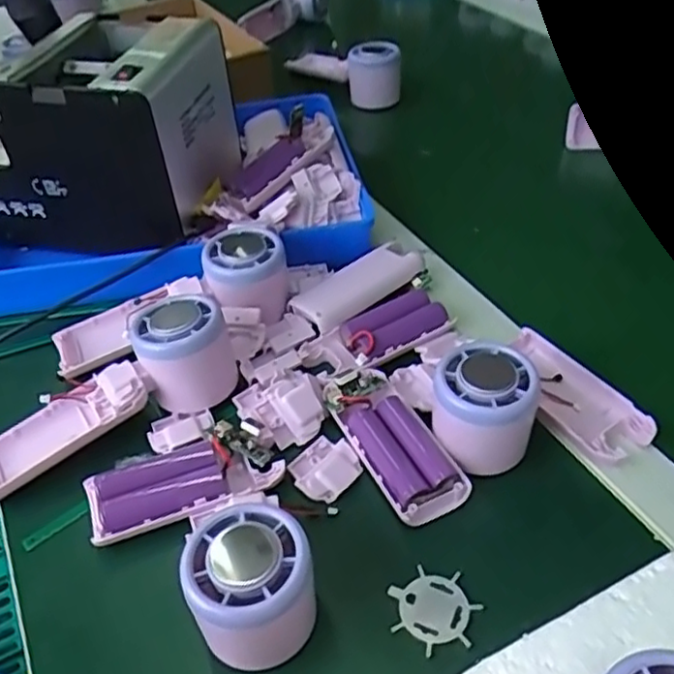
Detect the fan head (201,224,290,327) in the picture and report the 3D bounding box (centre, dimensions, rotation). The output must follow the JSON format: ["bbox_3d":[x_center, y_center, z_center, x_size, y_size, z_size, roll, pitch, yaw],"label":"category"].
[{"bbox_3d":[-0.063,-0.044,0.475,0.056,0.050,0.070,-6,42,-3],"label":"fan head"}]

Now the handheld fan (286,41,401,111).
[{"bbox_3d":[0.004,-0.314,0.769,0.048,0.063,0.157,-27,47,-24],"label":"handheld fan"}]

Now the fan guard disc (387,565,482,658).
[{"bbox_3d":[0.045,0.128,0.324,0.041,0.004,0.037,16,45,20],"label":"fan guard disc"}]

